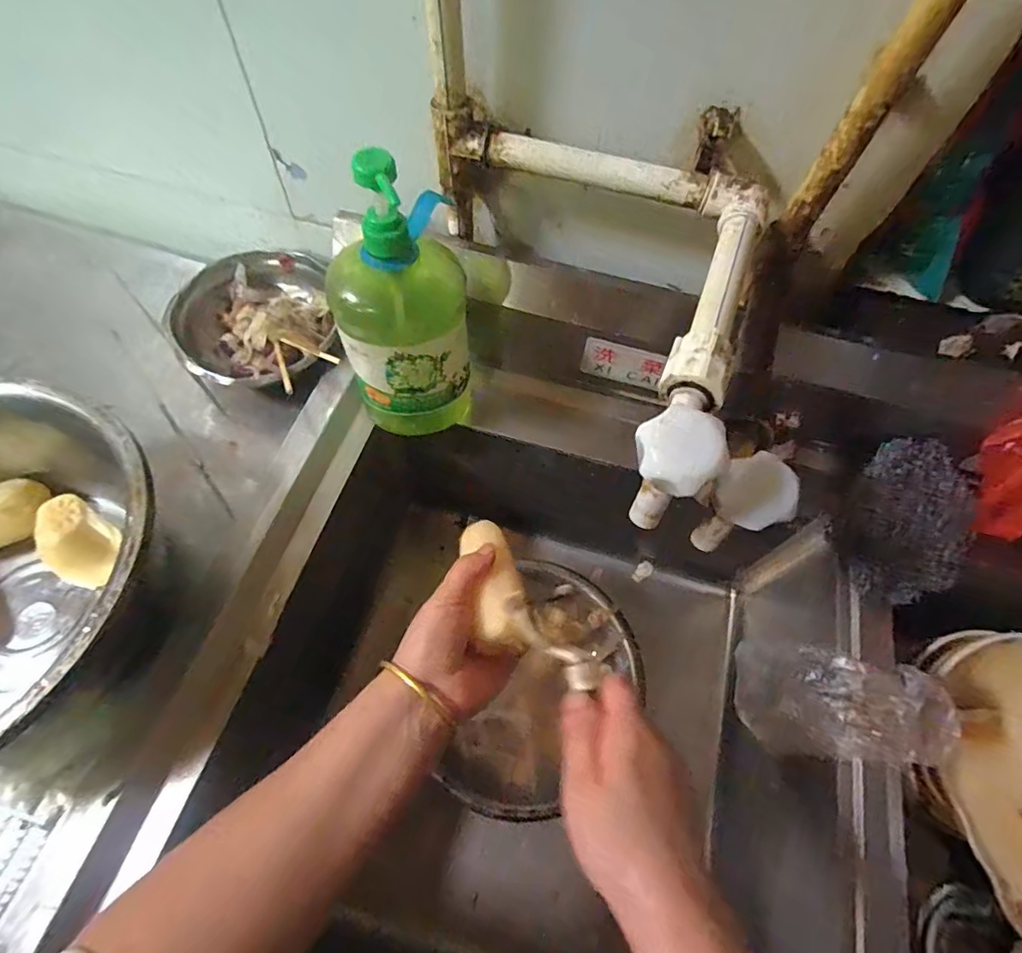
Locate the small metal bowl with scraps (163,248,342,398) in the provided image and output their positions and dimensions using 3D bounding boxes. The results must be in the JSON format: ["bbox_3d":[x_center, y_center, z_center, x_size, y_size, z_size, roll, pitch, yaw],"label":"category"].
[{"bbox_3d":[-0.306,-0.186,0.620,0.173,0.058,0.195,-3,62,-6],"label":"small metal bowl with scraps"}]

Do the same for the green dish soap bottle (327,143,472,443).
[{"bbox_3d":[-0.095,-0.141,0.465,0.107,0.268,0.077,-28,67,-18],"label":"green dish soap bottle"}]

